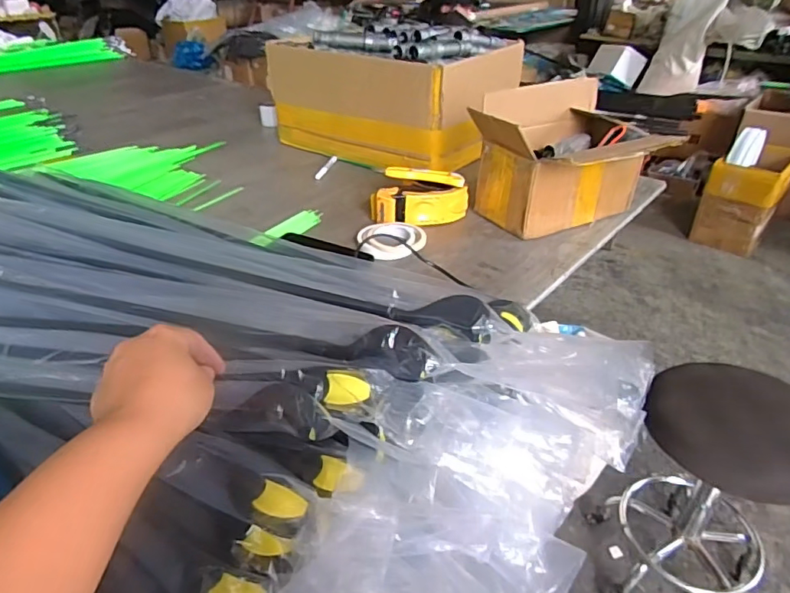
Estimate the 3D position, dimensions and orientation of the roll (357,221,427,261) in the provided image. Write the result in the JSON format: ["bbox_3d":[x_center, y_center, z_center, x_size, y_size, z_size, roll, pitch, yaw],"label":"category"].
[{"bbox_3d":[-0.005,-0.095,0.855,0.106,0.026,0.106,4,34,6],"label":"roll"}]

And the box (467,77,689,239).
[{"bbox_3d":[0.295,-0.229,0.897,0.285,0.188,0.222,-16,37,-23],"label":"box"}]

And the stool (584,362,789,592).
[{"bbox_3d":[0.598,0.357,1.013,0.303,0.534,0.309,26,42,33],"label":"stool"}]

